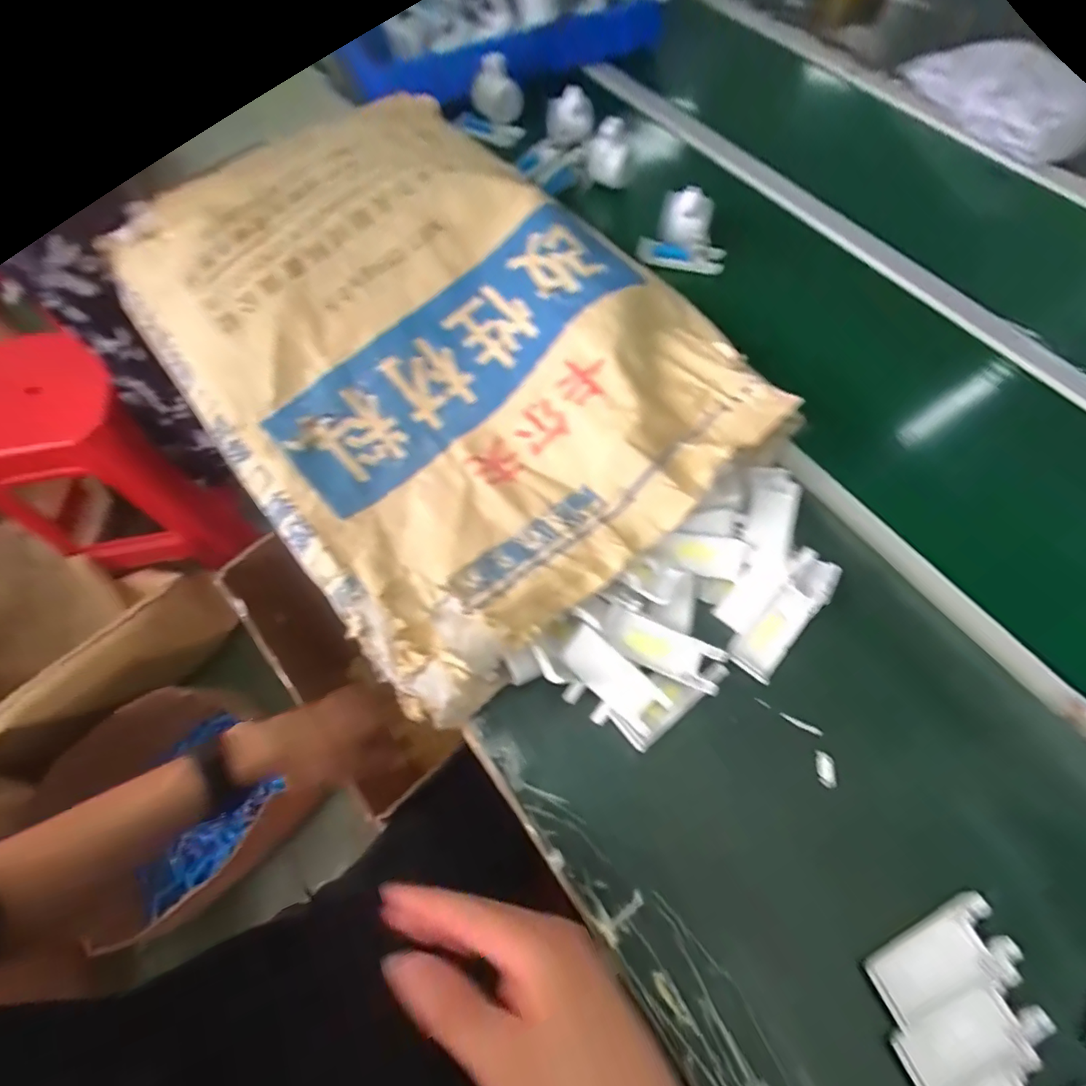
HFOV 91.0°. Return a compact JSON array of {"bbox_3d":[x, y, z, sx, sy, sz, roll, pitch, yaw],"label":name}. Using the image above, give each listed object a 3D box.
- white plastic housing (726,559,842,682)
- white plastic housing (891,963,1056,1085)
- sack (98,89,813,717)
[{"bbox_3d":[0.218,0.064,0.471,0.040,0.026,0.129,41,82,20],"label":"white plastic housing"},{"bbox_3d":[0.289,0.330,0.358,0.102,0.008,0.042,-24,67,-11],"label":"white plastic housing"},{"bbox_3d":[-0.136,-0.232,0.565,0.461,0.110,0.690,-37,70,-16],"label":"sack"}]

